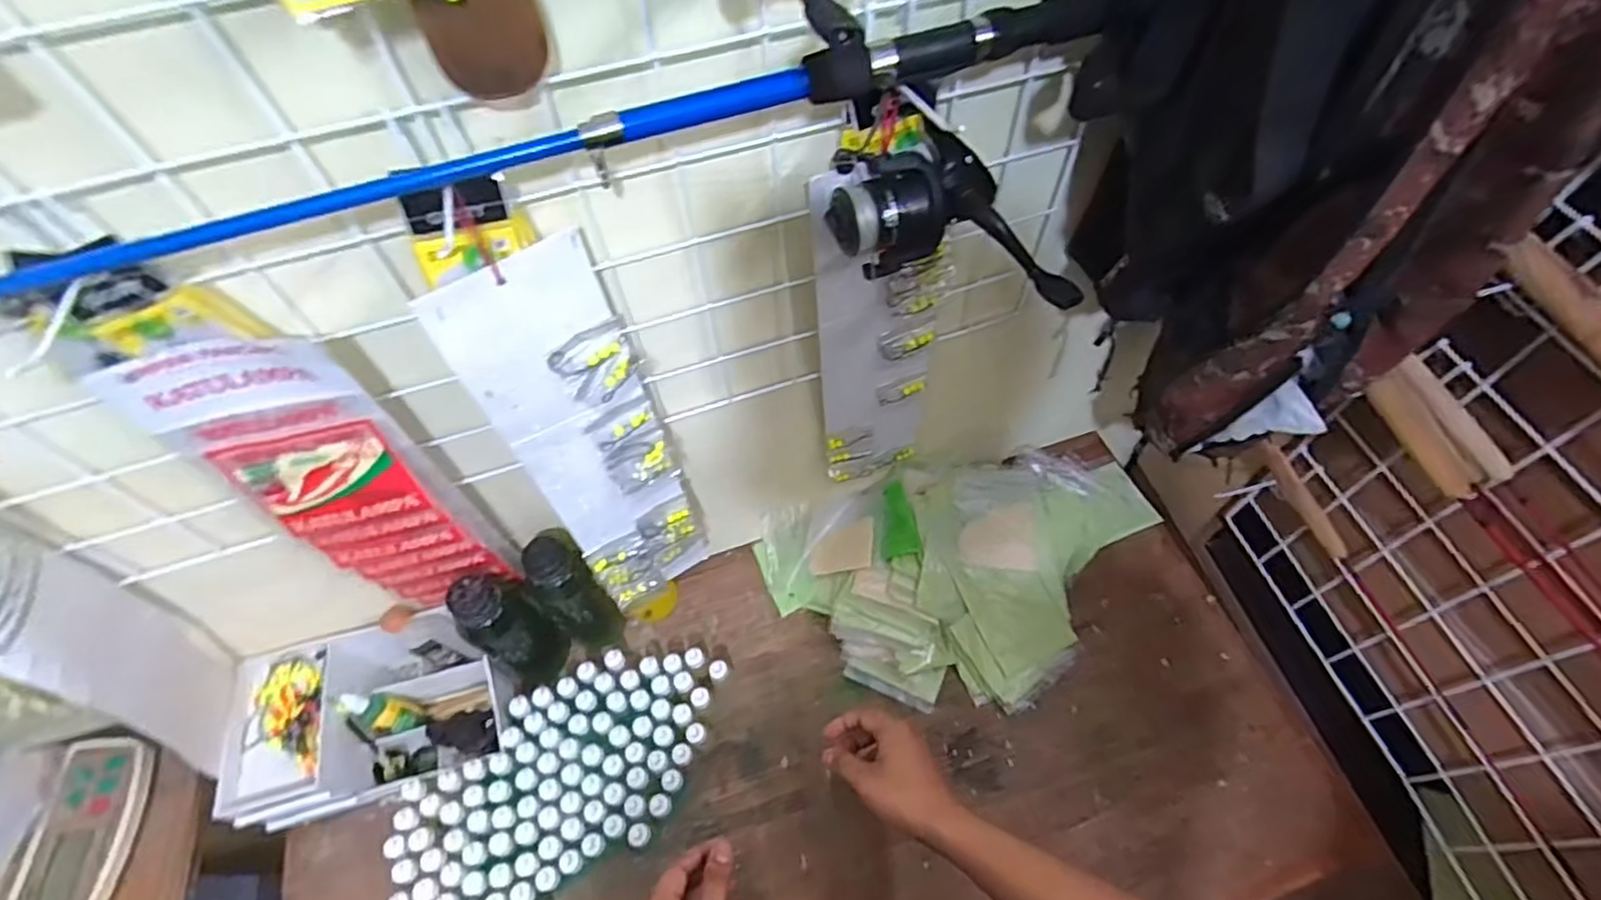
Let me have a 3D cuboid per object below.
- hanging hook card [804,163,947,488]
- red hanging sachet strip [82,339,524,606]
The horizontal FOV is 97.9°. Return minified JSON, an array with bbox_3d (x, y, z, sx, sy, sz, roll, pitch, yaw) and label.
[{"bbox_3d":[0.066,-0.079,0.584,0.111,0.378,0.028,-14,58,-6],"label":"hanging hook card"},{"bbox_3d":[-0.317,0.035,0.508,0.108,0.319,0.027,-12,58,-5],"label":"red hanging sachet strip"}]

